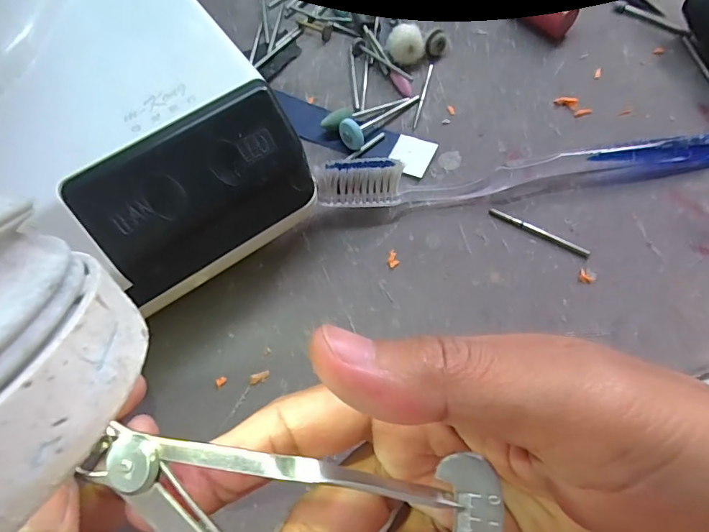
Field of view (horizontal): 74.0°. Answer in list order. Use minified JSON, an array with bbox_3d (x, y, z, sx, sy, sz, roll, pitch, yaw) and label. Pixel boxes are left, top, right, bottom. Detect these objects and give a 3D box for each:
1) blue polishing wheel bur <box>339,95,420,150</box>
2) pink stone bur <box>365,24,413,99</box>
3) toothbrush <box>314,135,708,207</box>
[{"bbox_3d":[0.012,-0.073,0.227,0.013,0.011,0.047,42,62,18],"label":"blue polishing wheel bur"},{"bbox_3d":[0.017,-0.106,0.244,0.006,0.005,0.050,-23,67,-7],"label":"pink stone bur"},{"bbox_3d":[0.077,-0.044,0.203,0.186,0.024,0.014,-8,66,-1],"label":"toothbrush"}]

